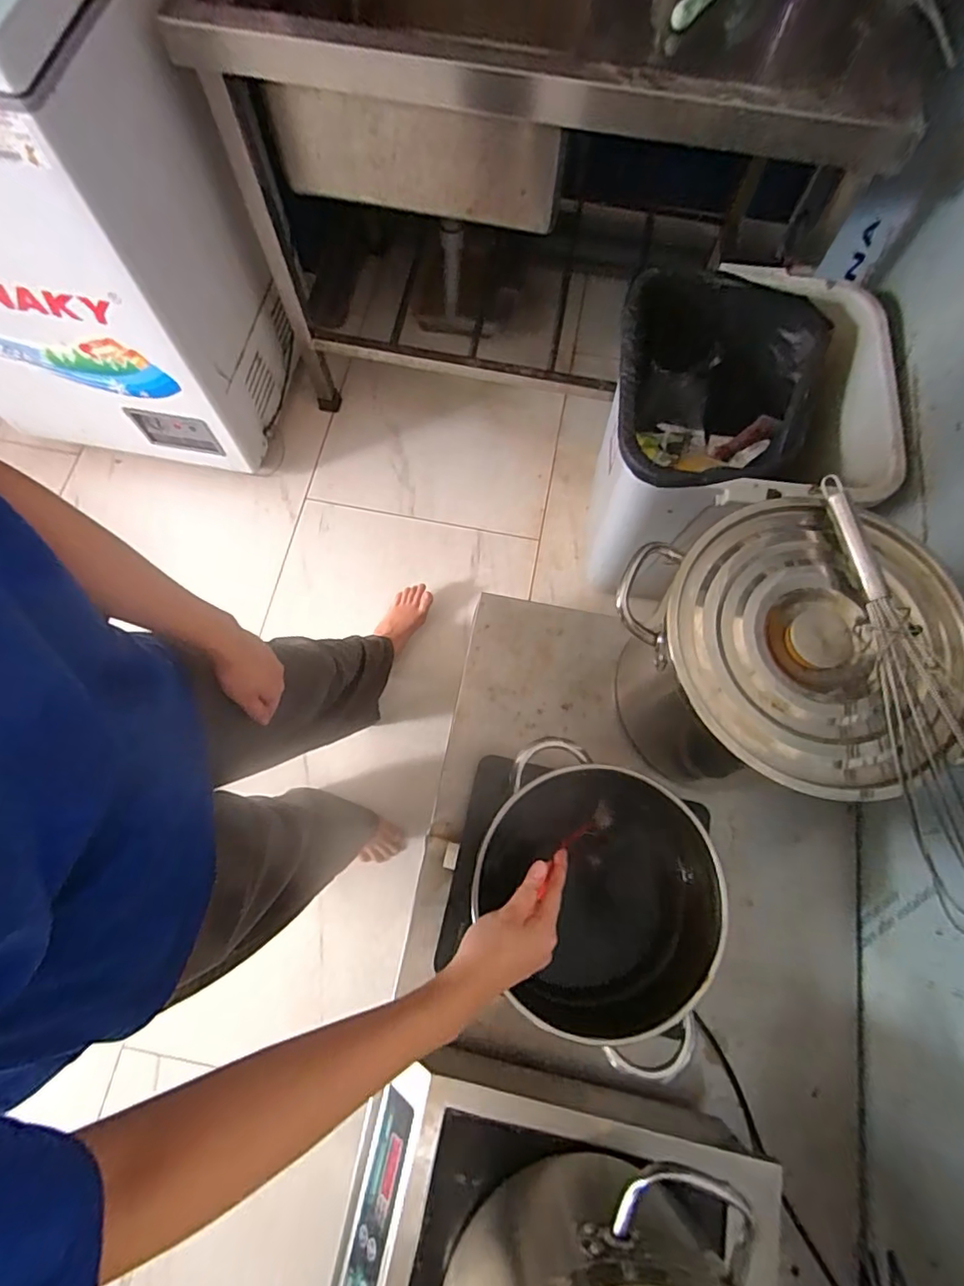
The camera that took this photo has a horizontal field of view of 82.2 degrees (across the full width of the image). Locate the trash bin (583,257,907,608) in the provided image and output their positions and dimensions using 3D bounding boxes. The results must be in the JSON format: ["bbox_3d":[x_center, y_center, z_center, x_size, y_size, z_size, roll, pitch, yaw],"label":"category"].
[{"bbox_3d":[0.445,-0.340,1.083,0.455,0.488,0.434,8,73,1],"label":"trash bin"}]

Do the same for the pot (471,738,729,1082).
[{"bbox_3d":[0.130,0.286,0.640,0.269,0.130,0.268,0,73,-1],"label":"pot"}]

